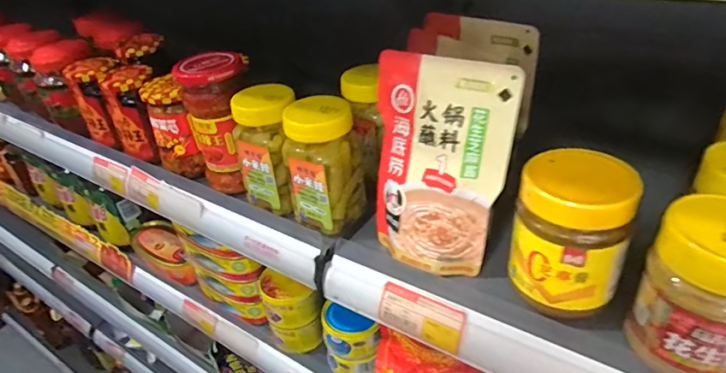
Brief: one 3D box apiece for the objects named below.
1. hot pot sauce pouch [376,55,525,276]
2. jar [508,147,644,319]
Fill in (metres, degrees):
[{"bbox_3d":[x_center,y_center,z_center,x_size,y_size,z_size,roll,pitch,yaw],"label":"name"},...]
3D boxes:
[{"bbox_3d":[0.059,-0.015,0.378,0.107,0.164,0.028,16,21,31],"label":"hot pot sauce pouch"},{"bbox_3d":[0.144,0.033,0.337,0.069,0.096,0.066,-5,35,3],"label":"jar"}]

